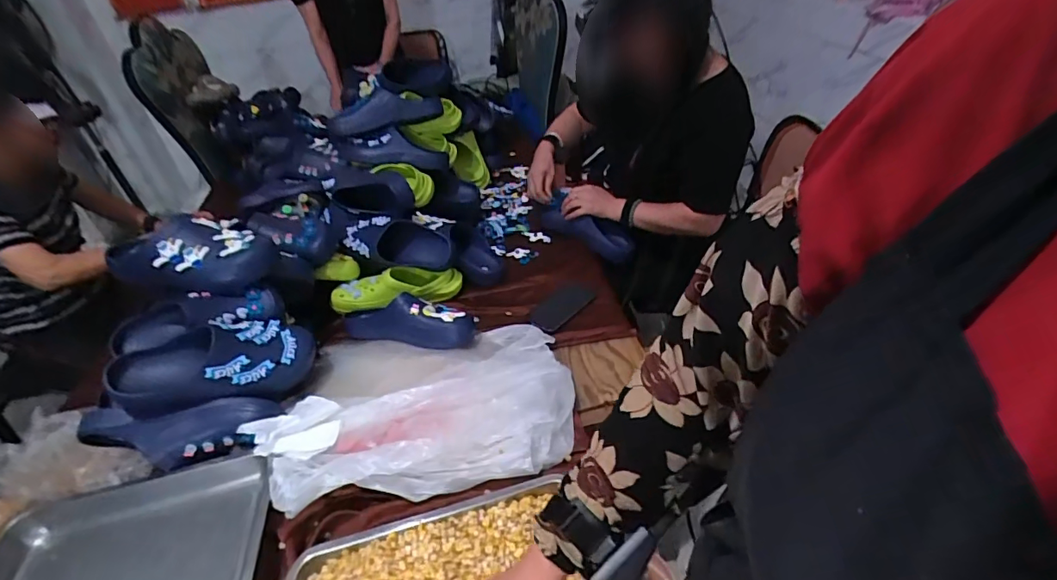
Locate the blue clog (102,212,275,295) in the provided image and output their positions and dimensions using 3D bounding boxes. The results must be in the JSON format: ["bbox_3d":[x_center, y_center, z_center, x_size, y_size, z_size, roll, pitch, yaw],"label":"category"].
[{"bbox_3d":[-0.632,-0.069,0.898,0.281,0.102,0.144,3,39,12],"label":"blue clog"}]

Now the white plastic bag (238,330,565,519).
[{"bbox_3d":[-0.179,0.184,0.854,0.502,0.073,0.370,-8,38,-3],"label":"white plastic bag"}]

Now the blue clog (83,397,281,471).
[{"bbox_3d":[-0.562,0.232,0.792,0.302,0.086,0.091,-6,38,0],"label":"blue clog"}]

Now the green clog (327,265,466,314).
[{"bbox_3d":[-0.300,-0.005,1.106,0.284,0.084,0.097,-4,38,2],"label":"green clog"}]

